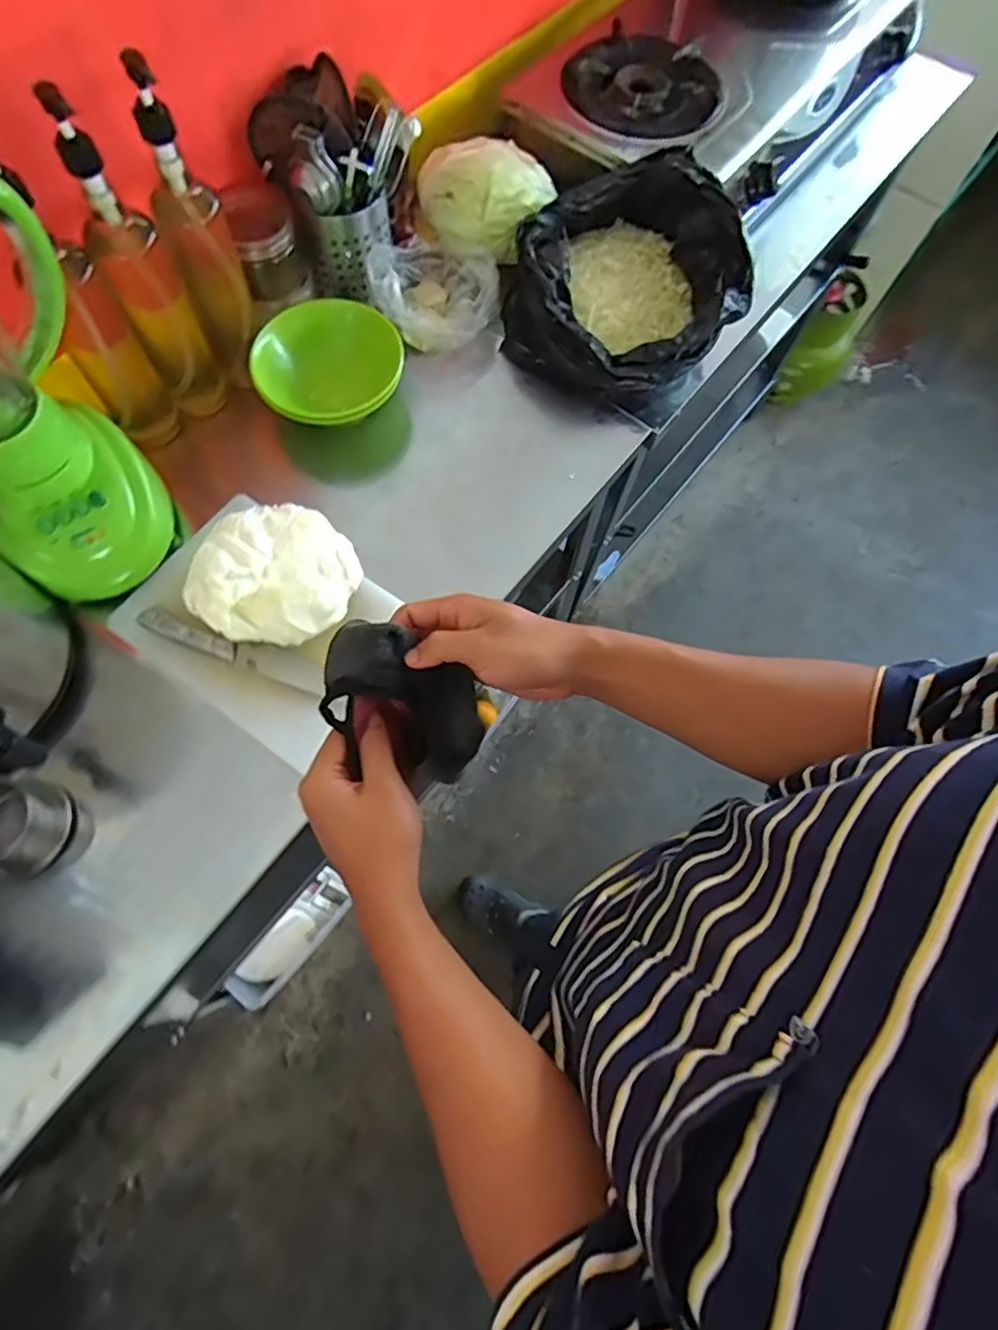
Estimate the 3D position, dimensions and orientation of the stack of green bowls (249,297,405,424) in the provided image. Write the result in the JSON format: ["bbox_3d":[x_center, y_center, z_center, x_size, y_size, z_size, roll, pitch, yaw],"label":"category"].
[{"bbox_3d":[-0.200,-0.352,0.757,0.161,0.065,0.153,17,87,-9],"label":"stack of green bowls"}]

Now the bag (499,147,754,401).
[{"bbox_3d":[0.158,-0.470,0.783,0.260,0.144,0.245,31,71,9],"label":"bag"}]

